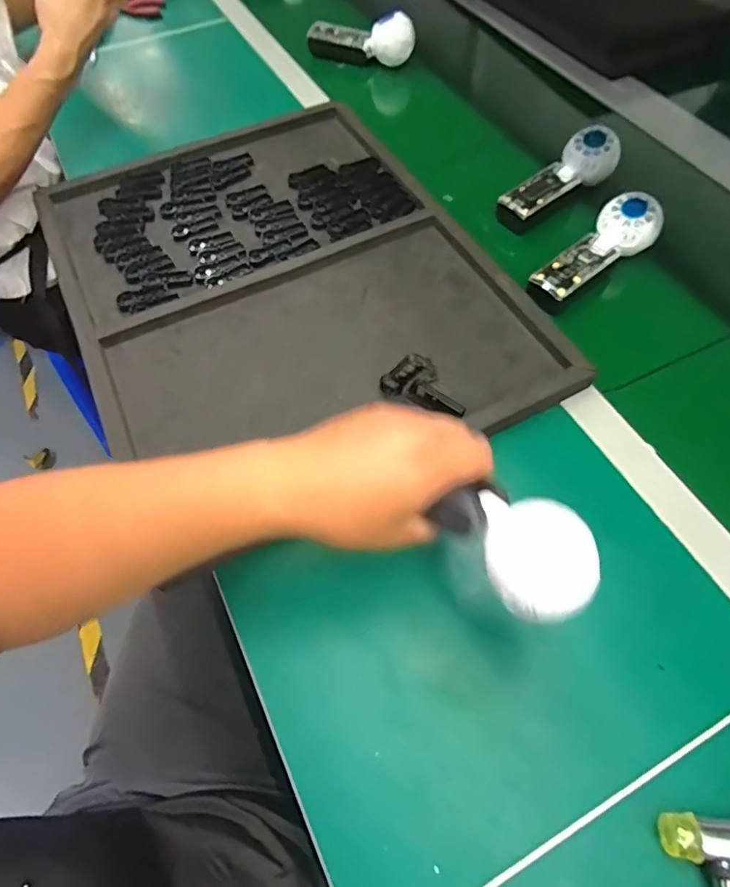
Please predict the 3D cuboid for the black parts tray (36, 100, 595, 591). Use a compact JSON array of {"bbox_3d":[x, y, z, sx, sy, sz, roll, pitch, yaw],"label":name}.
[{"bbox_3d":[-0.098,-0.186,0.571,0.405,0.030,0.545,-24,63,-11],"label":"black parts tray"}]

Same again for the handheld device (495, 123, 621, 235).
[{"bbox_3d":[0.233,-0.321,0.633,0.172,0.055,0.057,-34,66,-16],"label":"handheld device"}]

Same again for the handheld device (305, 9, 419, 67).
[{"bbox_3d":[-0.007,-0.644,0.827,0.177,0.060,0.054,22,64,13],"label":"handheld device"}]

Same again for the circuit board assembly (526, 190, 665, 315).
[{"bbox_3d":[0.249,-0.209,0.566,0.164,0.045,0.061,-37,66,-17],"label":"circuit board assembly"}]

